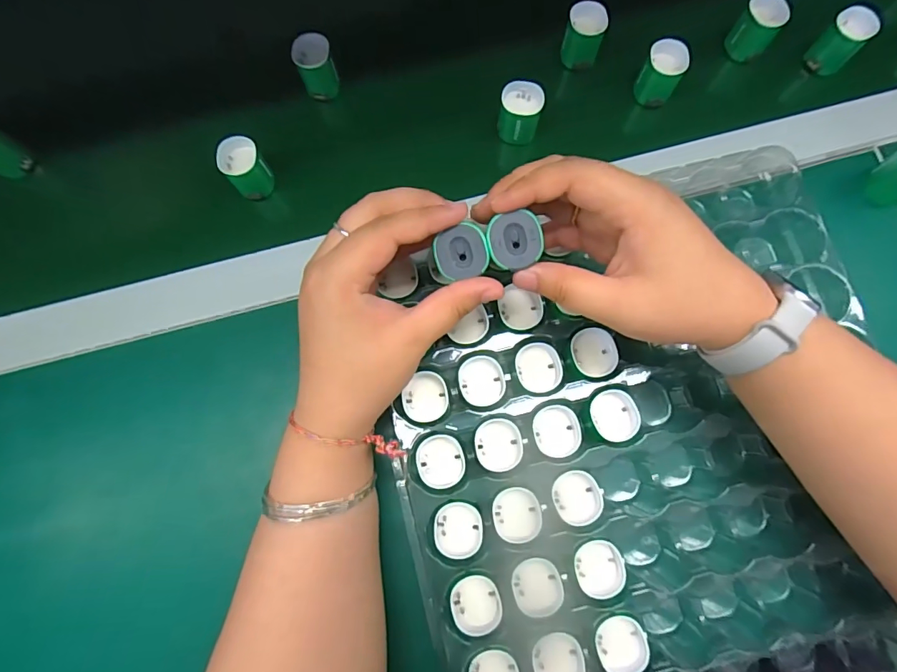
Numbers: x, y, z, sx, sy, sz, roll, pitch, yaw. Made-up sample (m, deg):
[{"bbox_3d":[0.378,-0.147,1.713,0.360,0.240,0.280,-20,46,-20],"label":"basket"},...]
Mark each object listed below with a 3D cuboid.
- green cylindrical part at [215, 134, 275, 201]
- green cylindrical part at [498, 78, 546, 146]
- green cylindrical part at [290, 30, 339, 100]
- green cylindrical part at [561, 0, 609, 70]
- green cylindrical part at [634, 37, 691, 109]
[{"bbox_3d":[-0.149,-0.124,0.344,0.030,0.034,0.031,0,79,0],"label":"green cylindrical part"},{"bbox_3d":[0.054,-0.167,0.355,0.031,0.044,0.027,5,79,1],"label":"green cylindrical part"},{"bbox_3d":[-0.101,-0.206,0.358,0.028,0.036,0.027,-11,79,-2],"label":"green cylindrical part"},{"bbox_3d":[0.105,-0.234,0.364,0.029,0.038,0.026,9,79,2],"label":"green cylindrical part"},{"bbox_3d":[0.162,-0.199,0.355,0.029,0.035,0.030,0,79,0],"label":"green cylindrical part"}]

